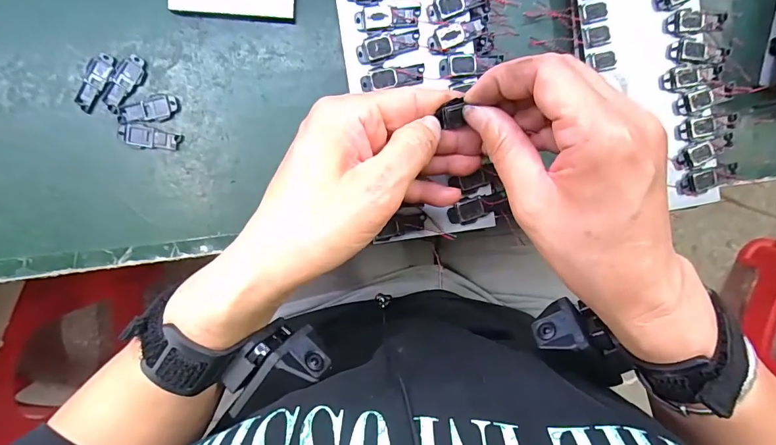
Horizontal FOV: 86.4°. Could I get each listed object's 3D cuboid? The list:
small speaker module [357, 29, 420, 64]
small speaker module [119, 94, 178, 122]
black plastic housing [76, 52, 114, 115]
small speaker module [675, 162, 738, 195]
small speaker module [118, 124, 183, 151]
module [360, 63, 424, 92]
[{"bbox_3d":[0.000,-0.109,0.255,0.040,0.005,0.014,-17,95,0],"label":"small speaker module"},{"bbox_3d":[-0.161,-0.076,0.277,0.039,0.004,0.014,-13,95,0],"label":"small speaker module"},{"bbox_3d":[-0.195,-0.093,0.274,0.015,0.004,0.039,29,94,-4],"label":"black plastic housing"},{"bbox_3d":[0.218,-0.031,0.280,0.042,0.004,0.014,-24,95,1],"label":"small speaker module"},{"bbox_3d":[-0.161,-0.056,0.279,0.040,0.004,0.015,13,95,-2],"label":"small speaker module"},{"bbox_3d":[0.003,-0.090,0.256,0.039,0.005,0.012,-9,95,0],"label":"module"}]

